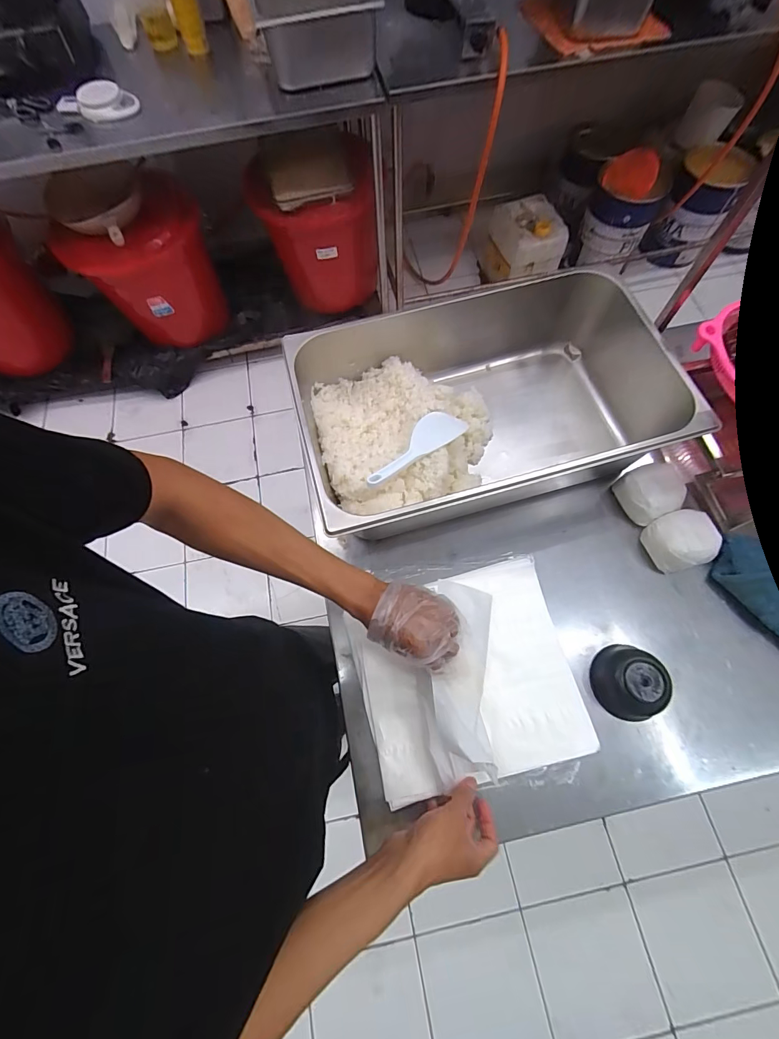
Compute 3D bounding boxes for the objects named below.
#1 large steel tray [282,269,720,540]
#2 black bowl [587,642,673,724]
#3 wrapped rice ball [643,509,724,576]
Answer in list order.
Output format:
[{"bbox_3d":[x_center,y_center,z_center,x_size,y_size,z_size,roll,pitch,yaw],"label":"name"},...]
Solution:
[{"bbox_3d":[0.136,-0.163,0.624,0.513,0.160,0.311,-15,69,-4],"label":"large steel tray"},{"bbox_3d":[0.312,0.210,0.525,0.078,0.049,0.088,1,69,2],"label":"black bowl"},{"bbox_3d":[0.418,0.031,0.588,0.081,0.053,0.077,-1,69,2],"label":"wrapped rice ball"}]

